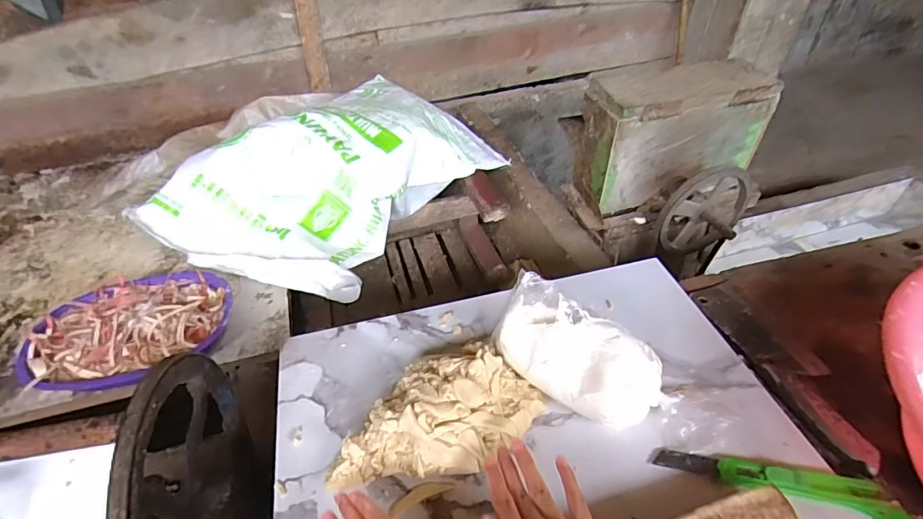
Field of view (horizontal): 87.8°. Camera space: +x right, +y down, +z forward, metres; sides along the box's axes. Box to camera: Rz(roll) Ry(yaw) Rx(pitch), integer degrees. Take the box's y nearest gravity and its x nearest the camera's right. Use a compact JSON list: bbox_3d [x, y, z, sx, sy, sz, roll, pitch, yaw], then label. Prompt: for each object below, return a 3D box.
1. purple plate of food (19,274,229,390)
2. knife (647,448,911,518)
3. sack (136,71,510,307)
[{"bbox_3d":[-0.533,0.111,0.791,0.294,0.076,0.230,-6,43,-7],"label":"purple plate of food"},{"bbox_3d":[0.274,0.194,0.421,0.197,0.013,0.034,9,44,9],"label":"knife"},{"bbox_3d":[-0.250,-0.182,1.008,0.399,0.191,0.664,26,49,25],"label":"sack"}]

